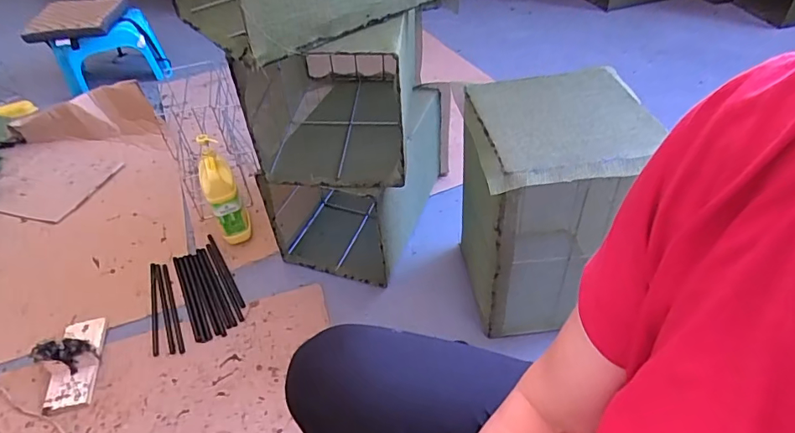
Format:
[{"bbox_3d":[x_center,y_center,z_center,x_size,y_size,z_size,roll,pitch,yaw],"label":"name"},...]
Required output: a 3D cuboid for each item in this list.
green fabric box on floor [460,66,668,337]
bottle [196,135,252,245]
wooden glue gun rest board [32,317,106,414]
[{"bbox_3d":[0.274,-0.016,0.933,0.289,0.412,0.300,-7,43,-2],"label":"green fabric box on floor"},{"bbox_3d":[-0.429,-0.060,1.181,0.074,0.239,0.151,-23,46,-18],"label":"bottle"},{"bbox_3d":[-0.649,0.270,0.950,0.102,0.068,0.187,-15,45,-12],"label":"wooden glue gun rest board"}]

